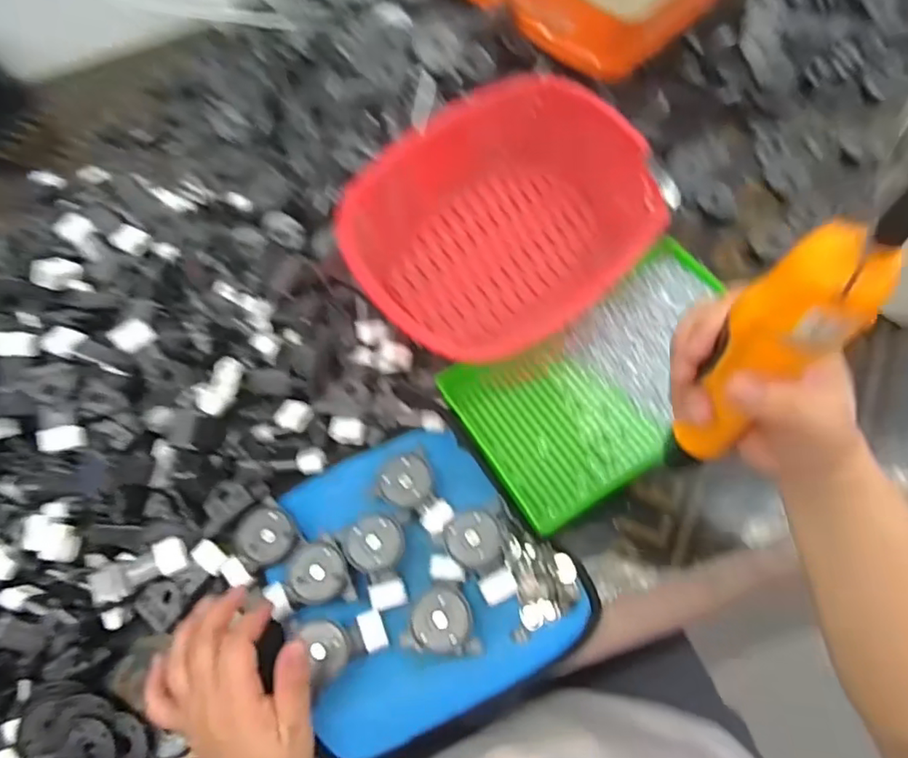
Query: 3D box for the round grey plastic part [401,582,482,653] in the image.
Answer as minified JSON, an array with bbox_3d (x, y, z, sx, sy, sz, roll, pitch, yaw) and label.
[{"bbox_3d":[-0.007,0.165,0.400,0.050,0.018,0.044,1,64,7],"label":"round grey plastic part"}]

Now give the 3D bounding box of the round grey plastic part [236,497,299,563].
[{"bbox_3d":[-0.143,0.117,0.437,0.041,0.014,0.047,-39,66,-12],"label":"round grey plastic part"}]

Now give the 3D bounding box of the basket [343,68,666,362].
[{"bbox_3d":[0.046,-0.130,0.484,0.275,0.091,0.196,-39,72,-14],"label":"basket"}]

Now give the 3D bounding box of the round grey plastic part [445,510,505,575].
[{"bbox_3d":[0.015,0.119,0.419,0.039,0.015,0.043,-13,63,1],"label":"round grey plastic part"}]

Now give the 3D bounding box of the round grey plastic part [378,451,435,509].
[{"bbox_3d":[-0.037,0.077,0.443,0.040,0.009,0.040,-3,64,6],"label":"round grey plastic part"}]

